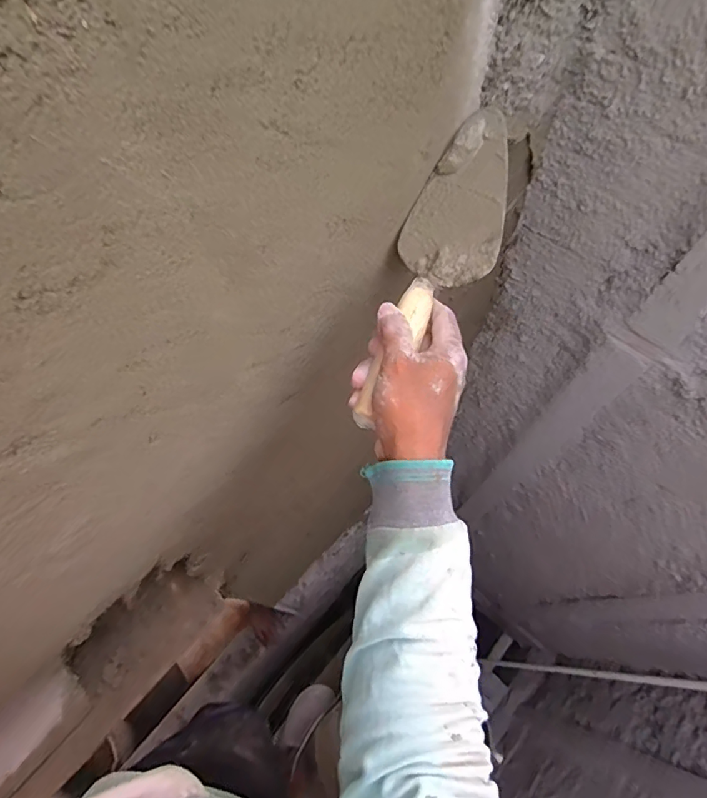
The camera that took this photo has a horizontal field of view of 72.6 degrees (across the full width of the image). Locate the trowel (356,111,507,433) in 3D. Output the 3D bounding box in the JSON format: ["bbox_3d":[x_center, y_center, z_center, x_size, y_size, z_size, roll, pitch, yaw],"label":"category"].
[{"bbox_3d":[0.072,-0.107,0.411,0.084,0.049,0.278,20,81,10],"label":"trowel"}]

